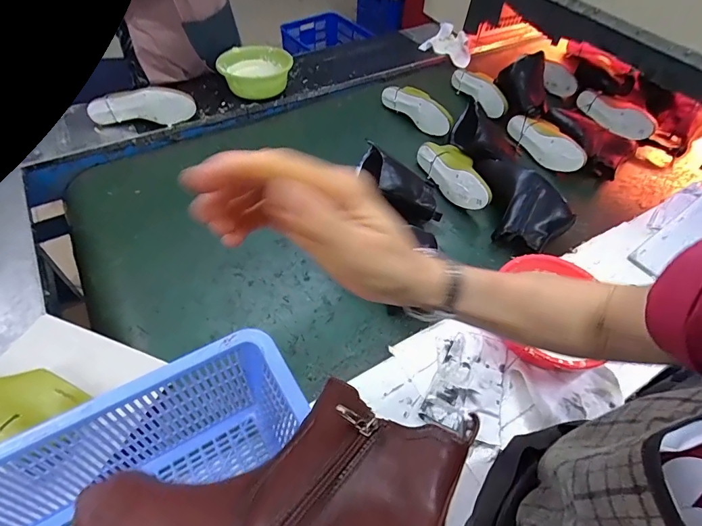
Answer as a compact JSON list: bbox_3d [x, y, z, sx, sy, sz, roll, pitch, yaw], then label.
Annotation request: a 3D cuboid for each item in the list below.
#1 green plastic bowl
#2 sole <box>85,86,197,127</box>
[{"bbox_3d":[-0.253,-0.508,1.070,0.171,0.076,0.176,2,52,-2],"label":"green plastic bowl"},{"bbox_3d":[-0.496,-0.371,0.948,0.235,0.079,0.028,-4,34,-7],"label":"sole"}]

